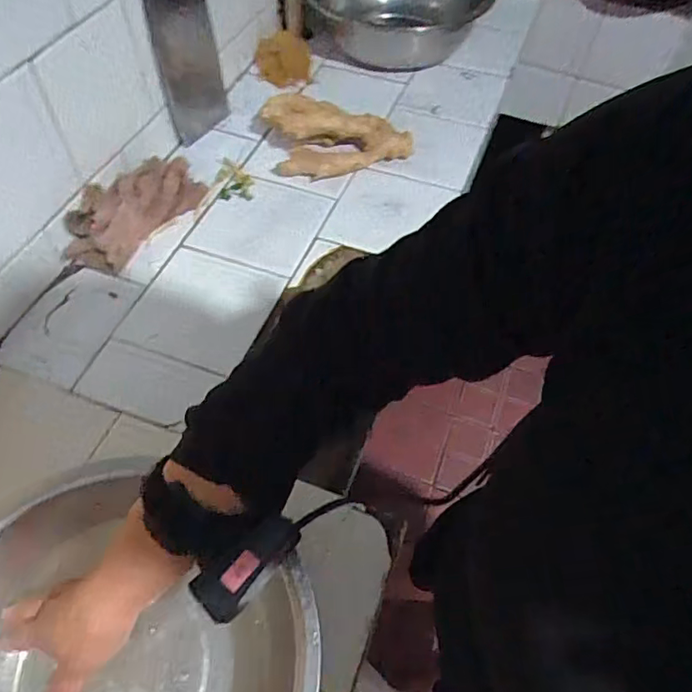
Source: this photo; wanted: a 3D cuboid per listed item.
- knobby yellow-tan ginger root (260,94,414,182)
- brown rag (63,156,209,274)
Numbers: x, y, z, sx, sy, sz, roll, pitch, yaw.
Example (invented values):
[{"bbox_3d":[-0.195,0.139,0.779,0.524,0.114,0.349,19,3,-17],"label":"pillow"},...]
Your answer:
[{"bbox_3d":[-0.012,-0.290,0.786,0.204,0.056,0.118,0,56,-2],"label":"knobby yellow-tan ginger root"},{"bbox_3d":[-0.260,-0.169,0.698,0.077,0.059,0.189,26,59,15],"label":"brown rag"}]

